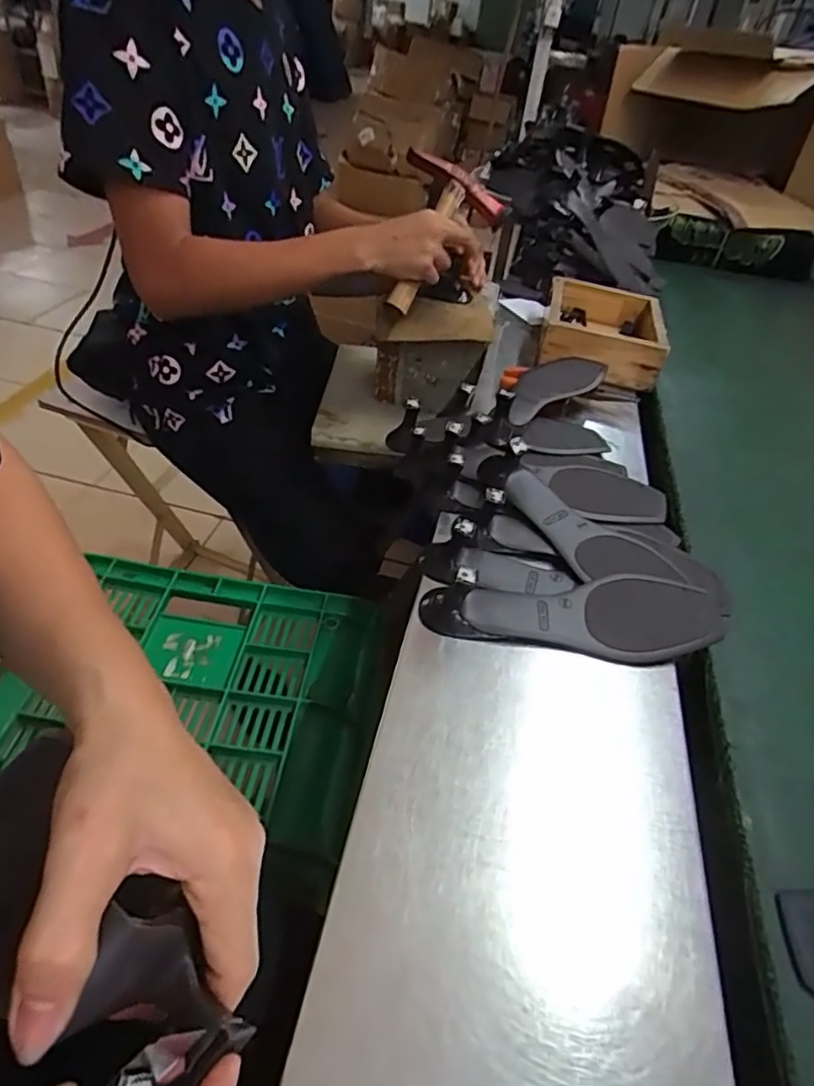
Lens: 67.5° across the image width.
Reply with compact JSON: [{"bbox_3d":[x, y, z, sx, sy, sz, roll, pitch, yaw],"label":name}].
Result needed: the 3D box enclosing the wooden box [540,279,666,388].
[{"bbox_3d":[0.262,-0.282,0.824,0.151,0.068,0.196,12,40,6],"label":"wooden box"}]

